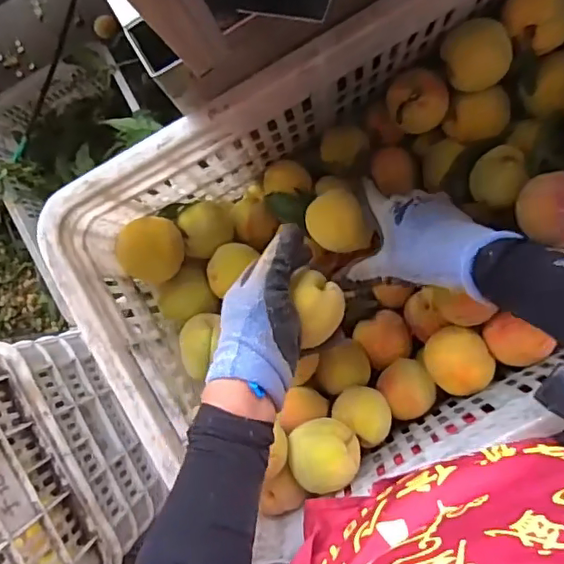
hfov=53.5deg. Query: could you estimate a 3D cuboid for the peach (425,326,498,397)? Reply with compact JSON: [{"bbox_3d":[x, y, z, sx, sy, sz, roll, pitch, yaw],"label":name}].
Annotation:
[{"bbox_3d":[0.171,0.075,0.541,0.058,0.056,0.055,0,91,4],"label":"peach"}]

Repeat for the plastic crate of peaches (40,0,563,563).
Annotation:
[{"bbox_3d":[0.114,-0.037,0.514,0.521,0.189,0.336,-28,89,4],"label":"plastic crate of peaches"}]

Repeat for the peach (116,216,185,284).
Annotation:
[{"bbox_3d":[-0.133,-0.031,0.571,0.060,0.052,0.064,-3,91,4],"label":"peach"}]

